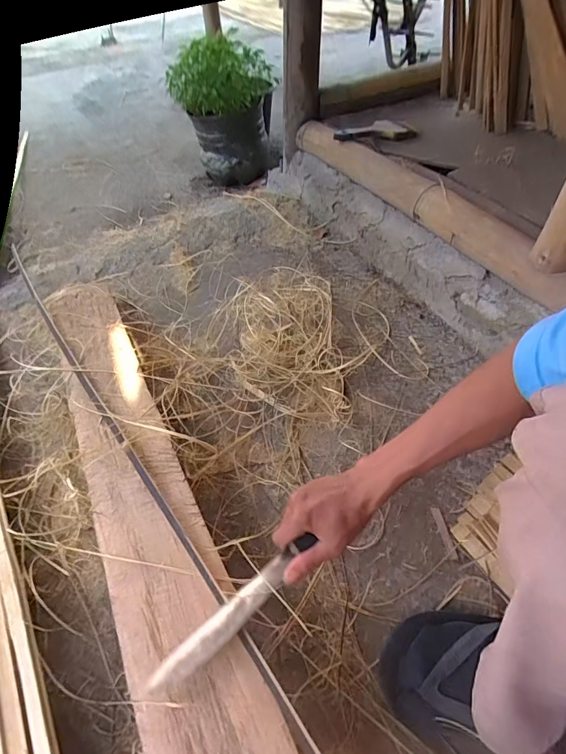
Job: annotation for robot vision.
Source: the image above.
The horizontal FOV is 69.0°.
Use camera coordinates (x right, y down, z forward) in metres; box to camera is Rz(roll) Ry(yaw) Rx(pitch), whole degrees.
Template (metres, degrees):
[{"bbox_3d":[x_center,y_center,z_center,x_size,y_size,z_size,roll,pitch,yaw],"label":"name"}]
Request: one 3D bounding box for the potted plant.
[{"bbox_3d":[-0.172,-0.825,1.273,0.293,0.345,0.313,-4,49,0],"label":"potted plant"}]

